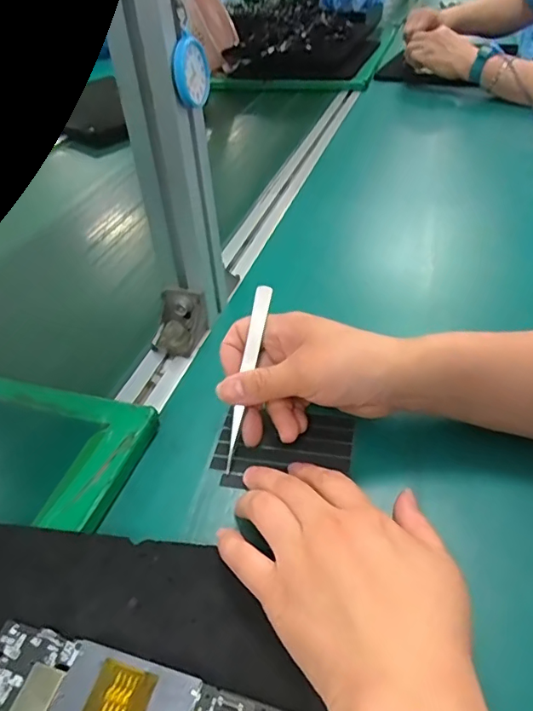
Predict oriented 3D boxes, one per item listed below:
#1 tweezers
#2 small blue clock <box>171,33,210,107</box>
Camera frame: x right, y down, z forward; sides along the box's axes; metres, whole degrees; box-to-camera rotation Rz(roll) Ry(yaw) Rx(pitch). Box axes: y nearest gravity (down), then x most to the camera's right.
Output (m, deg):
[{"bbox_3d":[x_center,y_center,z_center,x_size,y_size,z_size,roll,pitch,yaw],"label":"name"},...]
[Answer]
[{"bbox_3d":[-0.013,0.014,0.343,0.010,0.011,0.125,11,85,17],"label":"tweezers"},{"bbox_3d":[-0.049,-0.187,0.338,0.011,0.039,0.040,6,42,12],"label":"small blue clock"}]

